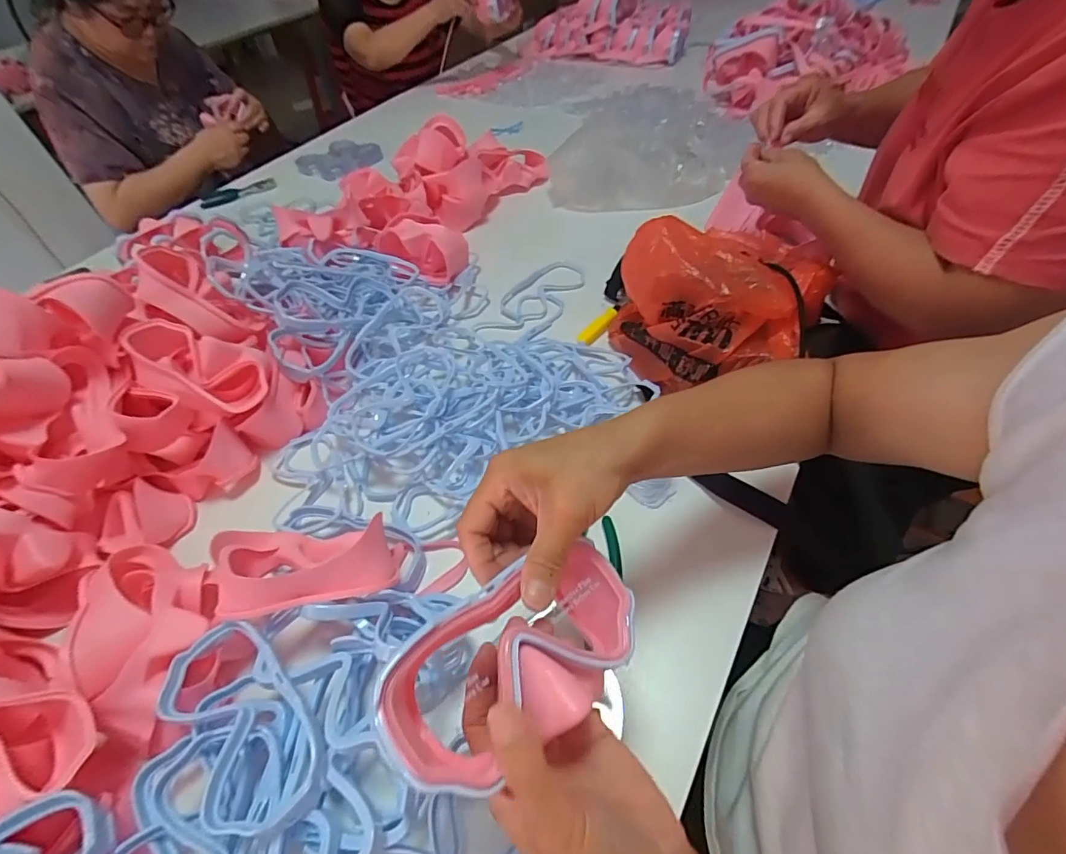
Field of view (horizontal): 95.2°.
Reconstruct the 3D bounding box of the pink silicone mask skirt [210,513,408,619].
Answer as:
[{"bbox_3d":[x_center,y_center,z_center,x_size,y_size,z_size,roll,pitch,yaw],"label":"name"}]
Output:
[{"bbox_3d":[-0.190,0.116,0.416,0.141,0.079,0.080,-12,50,-4],"label":"pink silicone mask skirt"}]

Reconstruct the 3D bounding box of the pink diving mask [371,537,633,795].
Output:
[{"bbox_3d":[-0.007,0.122,0.254,0.144,0.045,0.075,-18,51,-35],"label":"pink diving mask"}]

